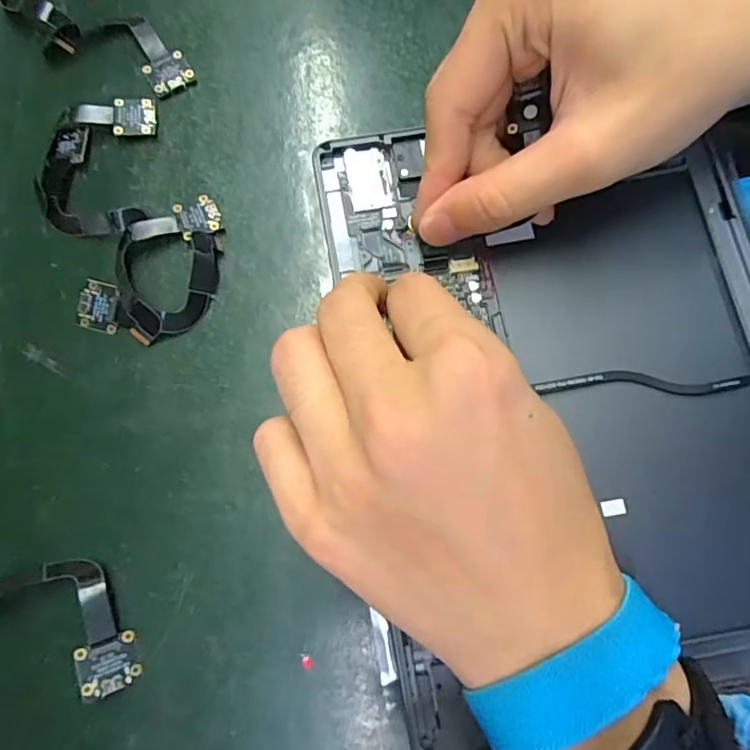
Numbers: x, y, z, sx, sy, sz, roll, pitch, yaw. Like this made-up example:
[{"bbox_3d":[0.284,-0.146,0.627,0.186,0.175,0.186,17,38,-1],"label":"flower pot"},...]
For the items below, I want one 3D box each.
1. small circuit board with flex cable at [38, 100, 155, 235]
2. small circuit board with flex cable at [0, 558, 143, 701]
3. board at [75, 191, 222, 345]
[{"bbox_3d":[-0.129,-0.099,0.260,0.050,0.010,0.069,-1,77,-1],"label":"small circuit board with flex cable"},{"bbox_3d":[-0.114,0.091,0.212,0.064,0.015,0.031,37,79,8],"label":"small circuit board with flex cable"},{"bbox_3d":[-0.096,-0.049,0.249,0.052,0.010,0.070,16,77,3],"label":"board"}]

